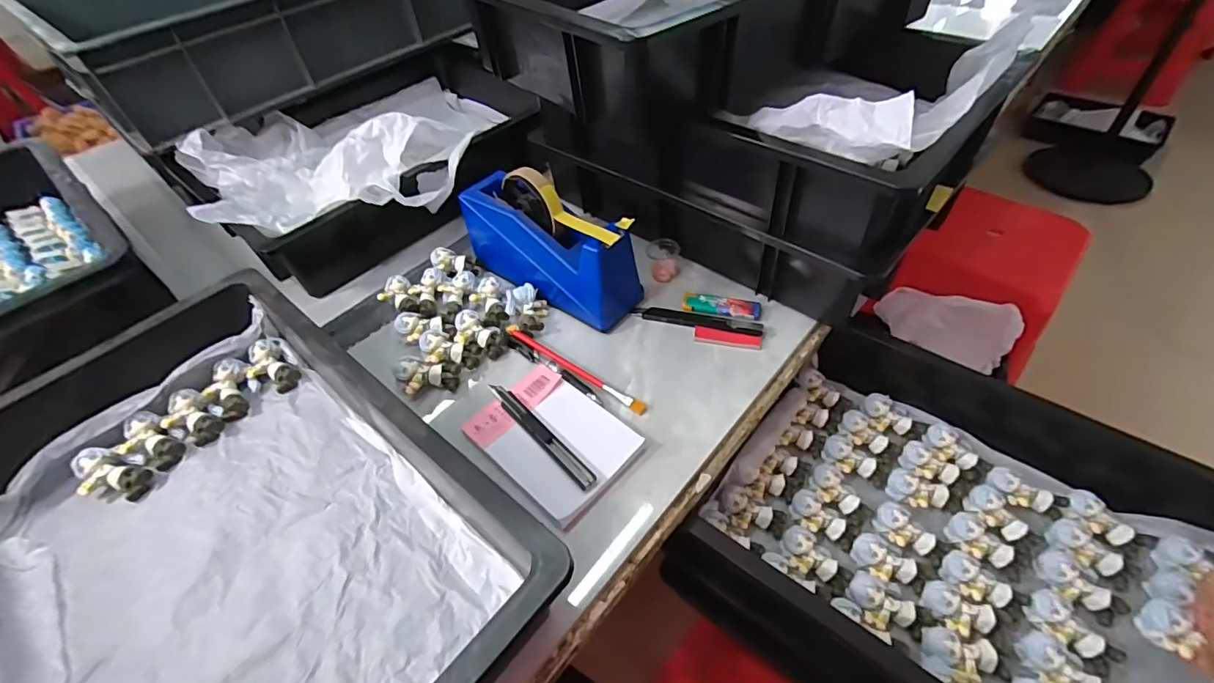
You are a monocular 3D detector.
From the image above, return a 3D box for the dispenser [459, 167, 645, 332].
[{"bbox_3d":[-0.066,-0.108,0.545,0.207,0.119,0.067,28,57,28],"label":"dispenser"}]

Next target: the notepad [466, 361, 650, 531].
[{"bbox_3d":[-0.047,0.080,0.442,0.134,0.020,0.099,33,60,30],"label":"notepad"}]

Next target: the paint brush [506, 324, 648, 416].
[{"bbox_3d":[-0.033,0.023,0.493,0.168,0.017,0.013,27,57,27],"label":"paint brush"}]

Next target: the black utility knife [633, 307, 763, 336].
[{"bbox_3d":[0.091,-0.022,0.525,0.131,0.005,0.019,11,51,16],"label":"black utility knife"}]

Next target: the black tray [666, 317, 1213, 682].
[{"bbox_3d":[0.335,0.162,0.449,0.408,0.090,0.346,29,58,28],"label":"black tray"}]

